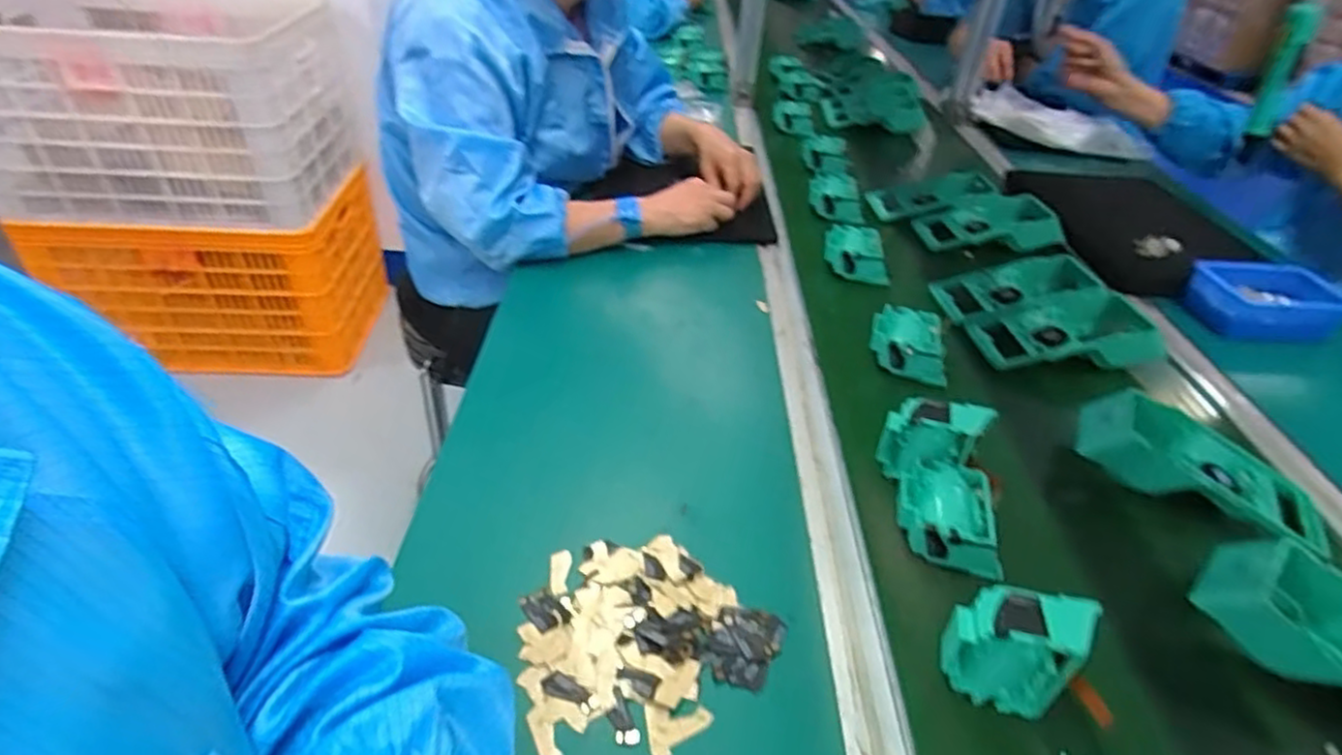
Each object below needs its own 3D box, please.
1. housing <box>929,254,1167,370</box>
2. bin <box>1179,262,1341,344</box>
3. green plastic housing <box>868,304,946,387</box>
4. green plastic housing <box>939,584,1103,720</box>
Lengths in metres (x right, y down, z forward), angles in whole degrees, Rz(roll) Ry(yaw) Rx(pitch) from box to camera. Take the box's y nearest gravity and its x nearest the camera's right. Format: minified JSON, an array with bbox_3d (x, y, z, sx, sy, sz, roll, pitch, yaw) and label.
[{"bbox_3d":[0.420,-0.081,0.797,0.206,0.050,0.191,3,36,3],"label":"housing"},{"bbox_3d":[0.726,-0.089,0.848,0.151,0.058,0.101,-3,36,-5],"label":"bin"},{"bbox_3d":[0.245,-0.036,0.717,0.077,0.038,0.080,14,38,12],"label":"green plastic housing"},{"bbox_3d":[0.207,0.166,0.426,0.073,0.076,0.045,16,38,16],"label":"green plastic housing"}]

